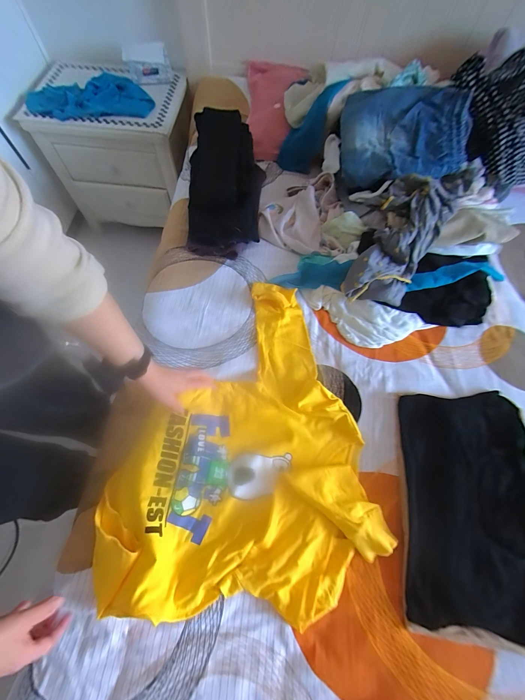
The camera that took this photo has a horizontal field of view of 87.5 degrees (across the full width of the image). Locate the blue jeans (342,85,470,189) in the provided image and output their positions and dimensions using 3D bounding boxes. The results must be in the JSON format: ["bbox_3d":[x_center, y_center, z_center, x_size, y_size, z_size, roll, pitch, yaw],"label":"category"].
[{"bbox_3d":[0.398,-0.613,0.792,0.335,0.146,0.285,1,67,-2],"label":"blue jeans"}]

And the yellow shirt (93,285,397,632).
[{"bbox_3d":[-0.058,0.155,0.551,0.476,0.060,0.593,-9,65,-7],"label":"yellow shirt"}]

